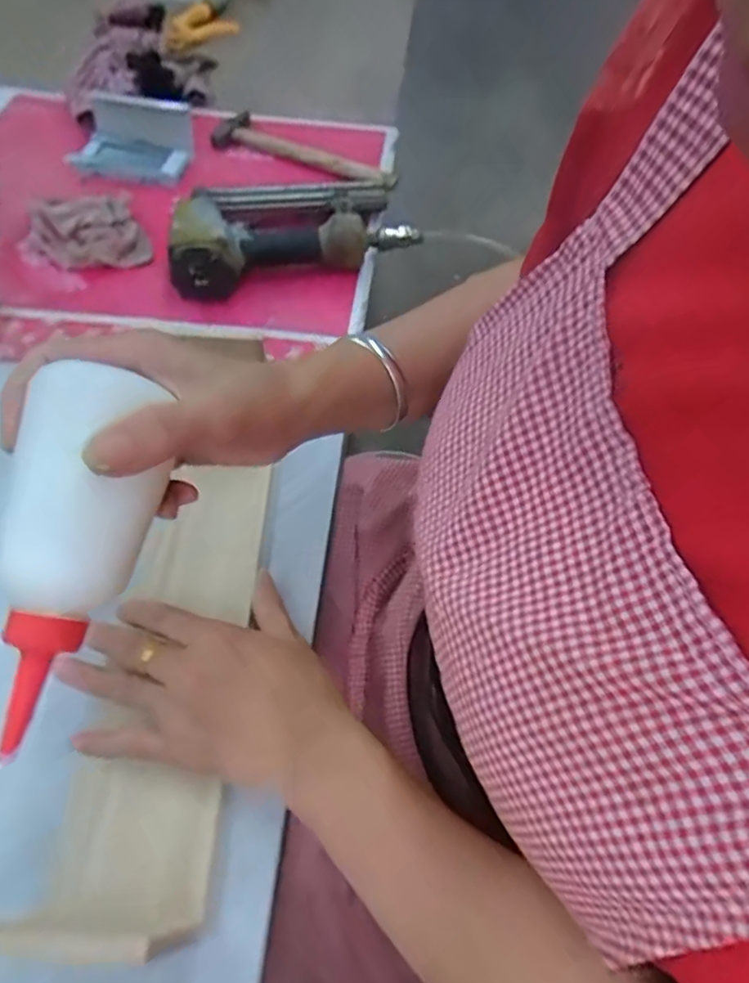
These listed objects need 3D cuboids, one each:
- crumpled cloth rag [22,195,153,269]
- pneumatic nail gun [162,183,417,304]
[{"bbox_3d":[-0.315,-0.281,0.646,0.127,0.031,0.116,-17,59,-15],"label":"crumpled cloth rag"},{"bbox_3d":[-0.093,-0.274,0.631,0.254,0.057,0.133,-19,60,-16],"label":"pneumatic nail gun"}]

